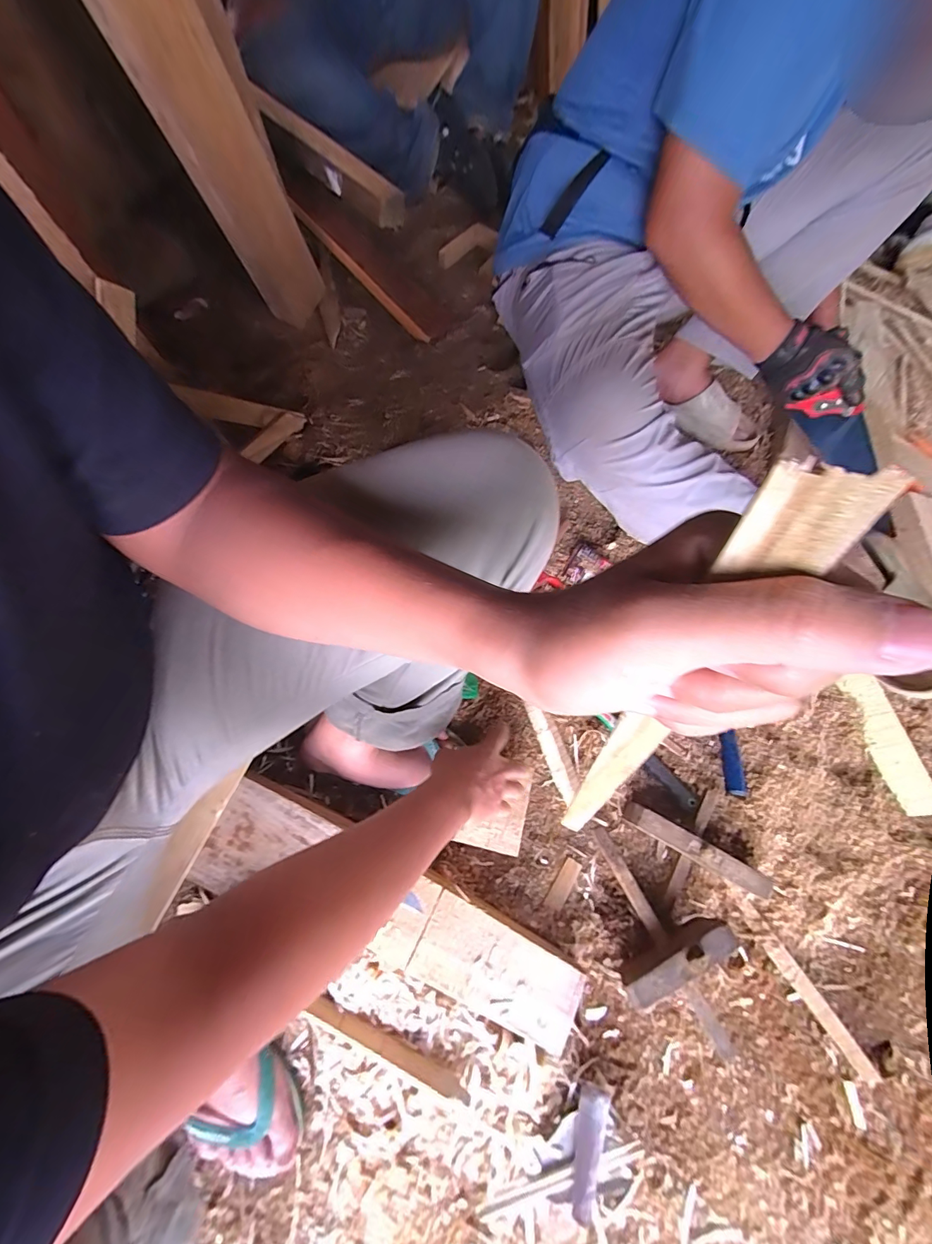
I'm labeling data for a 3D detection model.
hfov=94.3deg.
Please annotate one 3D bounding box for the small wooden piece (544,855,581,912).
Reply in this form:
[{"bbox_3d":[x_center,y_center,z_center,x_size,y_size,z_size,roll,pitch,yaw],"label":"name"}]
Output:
[{"bbox_3d":[0.134,0.360,0.594,0.024,0.004,0.066,32,71,9],"label":"small wooden piece"}]

